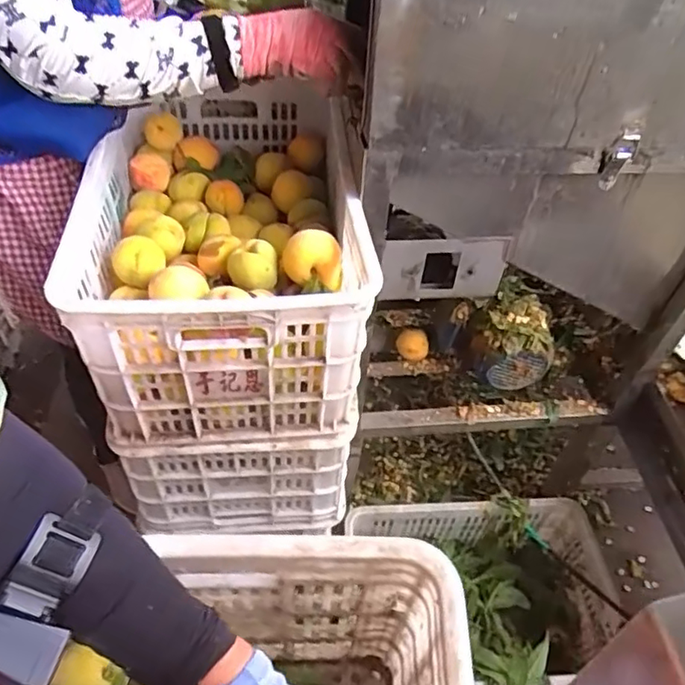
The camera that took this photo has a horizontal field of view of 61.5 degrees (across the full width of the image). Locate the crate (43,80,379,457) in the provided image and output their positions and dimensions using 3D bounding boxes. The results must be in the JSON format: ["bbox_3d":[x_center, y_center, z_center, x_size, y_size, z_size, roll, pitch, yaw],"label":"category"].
[{"bbox_3d":[-0.173,-0.161,0.882,0.342,0.279,0.562,-3,50,-8],"label":"crate"}]

